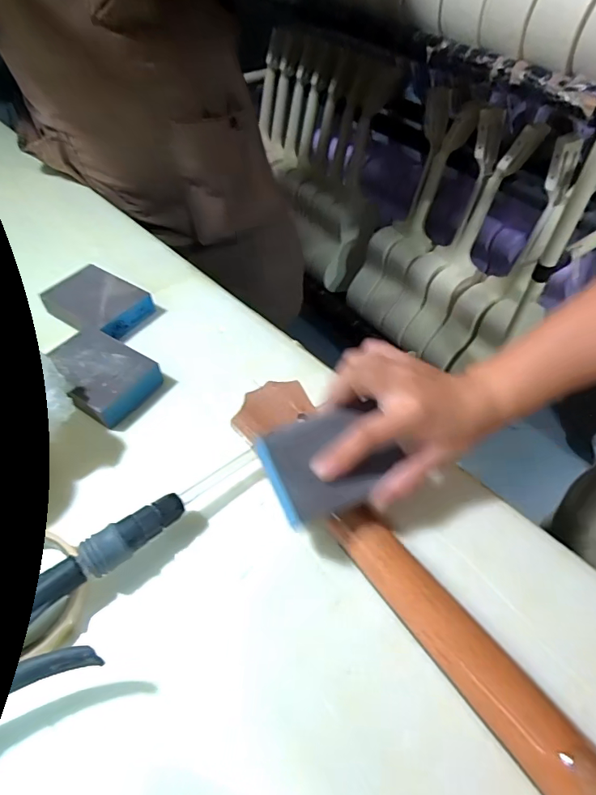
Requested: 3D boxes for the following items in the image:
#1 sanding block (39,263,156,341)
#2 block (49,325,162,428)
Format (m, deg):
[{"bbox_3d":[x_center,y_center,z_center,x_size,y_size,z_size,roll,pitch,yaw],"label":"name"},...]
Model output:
[{"bbox_3d":[-0.218,-0.102,0.504,0.102,0.026,0.073,24,54,18],"label":"sanding block"},{"bbox_3d":[-0.185,-0.023,0.438,0.104,0.025,0.072,34,57,24],"label":"block"}]

